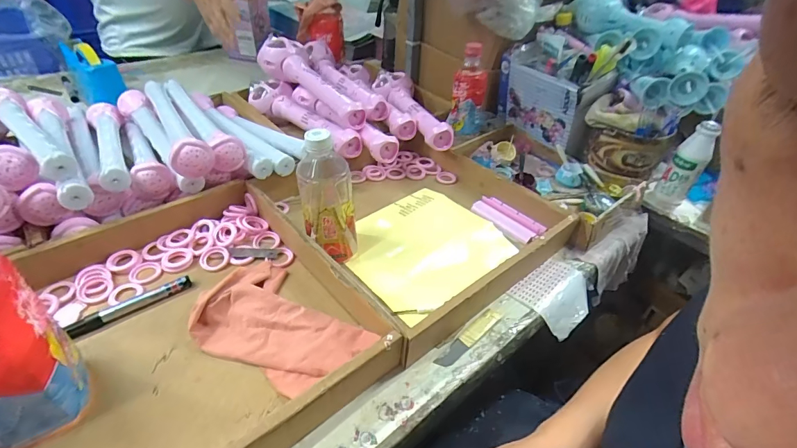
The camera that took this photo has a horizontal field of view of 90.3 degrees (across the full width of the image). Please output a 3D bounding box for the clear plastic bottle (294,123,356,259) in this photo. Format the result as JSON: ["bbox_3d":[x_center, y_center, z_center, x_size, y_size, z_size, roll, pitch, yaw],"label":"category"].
[{"bbox_3d":[-0.092,-0.037,0.516,0.069,0.178,0.079,-6,41,-12],"label":"clear plastic bottle"}]

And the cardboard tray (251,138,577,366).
[{"bbox_3d":[0.032,-0.020,0.621,0.351,0.078,0.360,-26,49,-32],"label":"cardboard tray"}]

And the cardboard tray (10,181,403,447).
[{"bbox_3d":[-0.237,0.100,0.442,0.355,0.063,0.388,-23,48,-26],"label":"cardboard tray"}]

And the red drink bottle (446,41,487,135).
[{"bbox_3d":[0.135,-0.255,0.761,0.066,0.159,0.054,12,40,8],"label":"red drink bottle"}]

